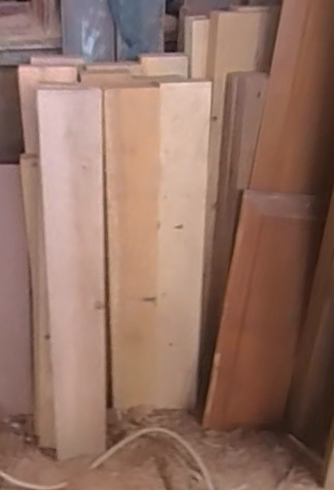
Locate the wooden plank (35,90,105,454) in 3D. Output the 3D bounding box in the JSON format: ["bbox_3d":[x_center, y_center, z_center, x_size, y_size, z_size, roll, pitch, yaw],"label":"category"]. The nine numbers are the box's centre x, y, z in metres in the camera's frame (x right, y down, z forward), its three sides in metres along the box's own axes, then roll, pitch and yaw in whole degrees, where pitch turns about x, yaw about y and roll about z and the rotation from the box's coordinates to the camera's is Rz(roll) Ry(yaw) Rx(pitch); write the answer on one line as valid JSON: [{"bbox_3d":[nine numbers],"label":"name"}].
[{"bbox_3d":[-0.177,0.099,1.123,0.110,0.757,0.022,4,25,3],"label":"wooden plank"}]

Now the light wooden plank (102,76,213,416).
[{"bbox_3d":[-0.024,0.048,1.245,0.193,0.748,0.031,-2,28,-7],"label":"light wooden plank"}]

